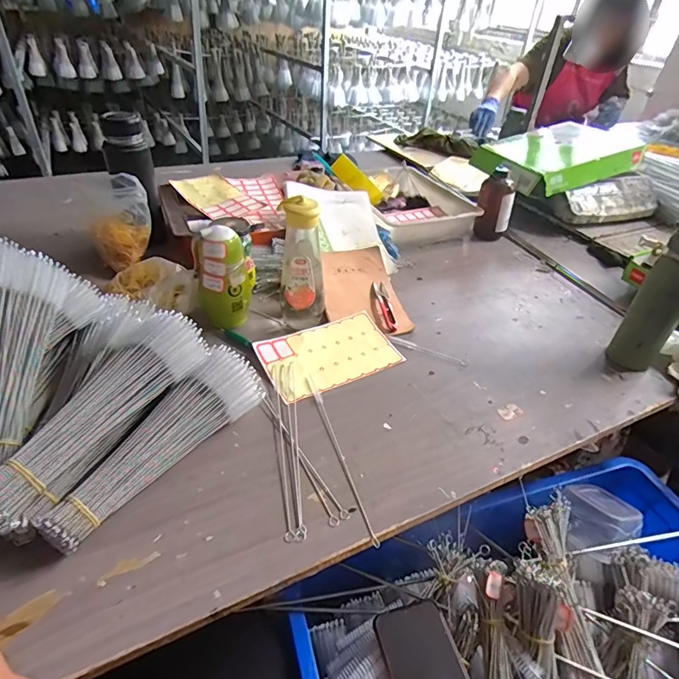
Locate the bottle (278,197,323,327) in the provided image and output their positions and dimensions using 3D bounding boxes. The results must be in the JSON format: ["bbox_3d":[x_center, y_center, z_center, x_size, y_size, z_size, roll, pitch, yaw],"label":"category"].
[{"bbox_3d":[-0.057,-0.113,0.673,0.068,0.208,0.062,3,38,-2],"label":"bottle"}]

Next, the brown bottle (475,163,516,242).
[{"bbox_3d":[0.357,-0.309,1.018,0.078,0.147,0.058,13,39,10],"label":"brown bottle"}]

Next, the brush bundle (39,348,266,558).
[{"bbox_3d":[-0.191,0.107,0.484,0.060,0.068,0.261,24,42,23],"label":"brush bundle"}]

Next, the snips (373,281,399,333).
[{"bbox_3d":[0.080,-0.056,0.754,0.023,0.006,0.110,-5,53,-12],"label":"snips"}]

